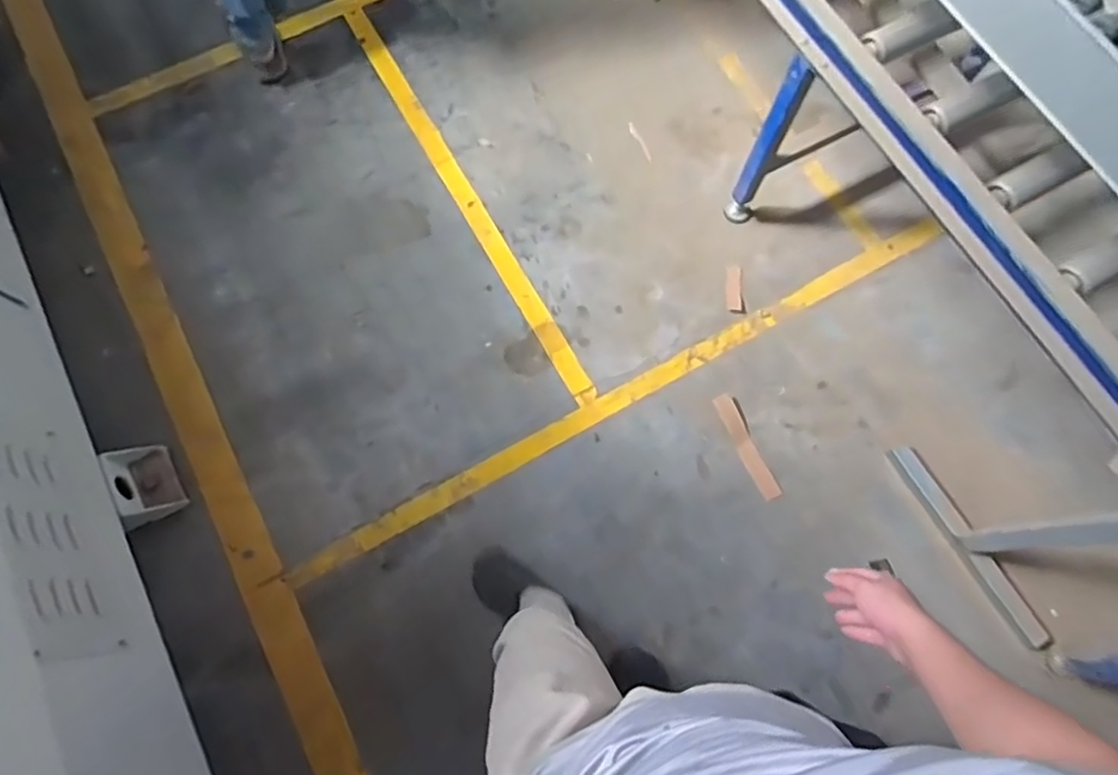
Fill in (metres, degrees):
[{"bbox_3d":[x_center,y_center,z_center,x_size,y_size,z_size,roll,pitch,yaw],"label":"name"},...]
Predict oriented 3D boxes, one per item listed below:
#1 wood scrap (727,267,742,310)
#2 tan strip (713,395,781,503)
[{"bbox_3d":[0.443,-0.252,1.615,0.035,0.005,0.115,4,72,2],"label":"wood scrap"},{"bbox_3d":[0.430,0.134,1.469,0.050,0.013,0.254,-24,74,-7],"label":"tan strip"}]

